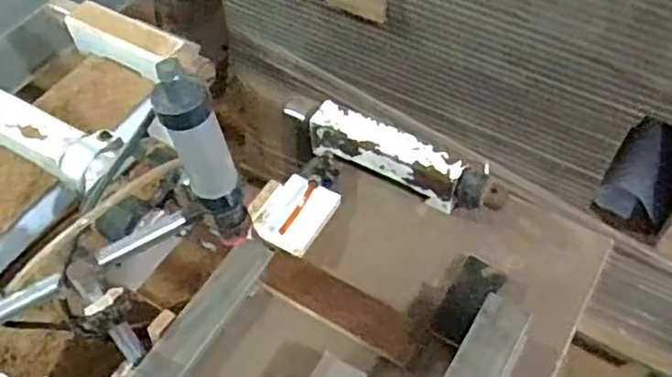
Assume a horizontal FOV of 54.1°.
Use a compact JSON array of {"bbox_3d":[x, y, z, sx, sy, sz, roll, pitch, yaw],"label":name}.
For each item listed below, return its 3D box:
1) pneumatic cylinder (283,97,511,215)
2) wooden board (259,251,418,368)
[{"bbox_3d":[0.077,-0.035,0.826,0.275,0.070,0.054,21,56,16],"label":"pneumatic cylinder"},{"bbox_3d":[0.004,0.131,0.740,0.192,0.013,0.049,26,58,20],"label":"wooden board"}]

